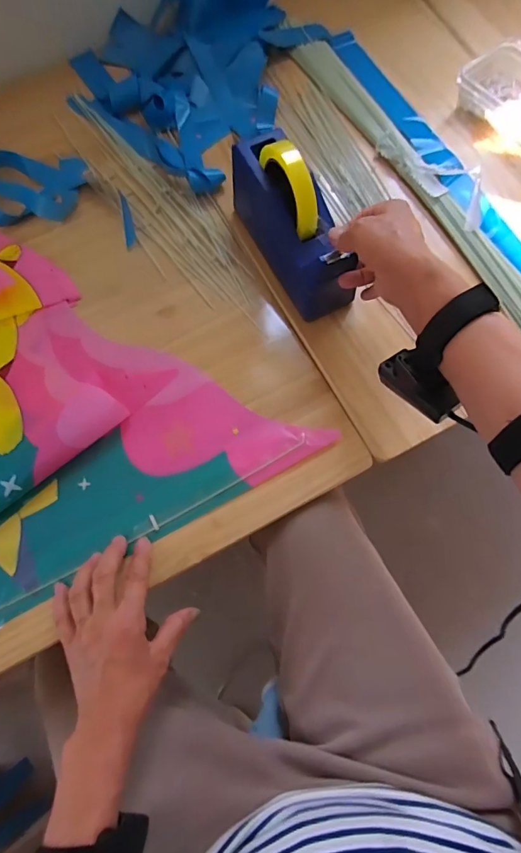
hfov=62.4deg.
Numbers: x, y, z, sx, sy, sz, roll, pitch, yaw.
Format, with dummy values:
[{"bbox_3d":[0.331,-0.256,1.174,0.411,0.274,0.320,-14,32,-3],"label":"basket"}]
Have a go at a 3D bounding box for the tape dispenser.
[{"bbox_3d":[0.039,-0.236,0.494,0.064,0.126,0.205,-26,75,-7],"label":"tape dispenser"}]

